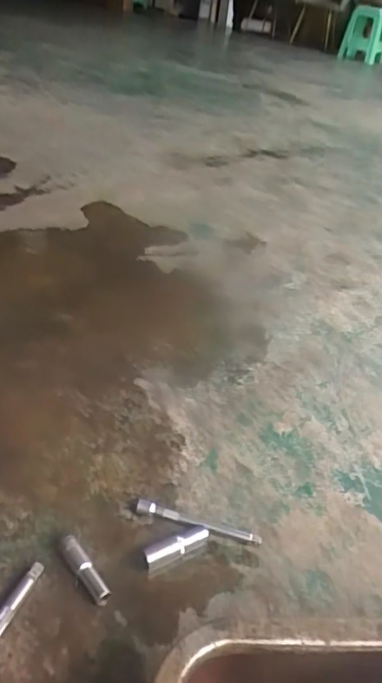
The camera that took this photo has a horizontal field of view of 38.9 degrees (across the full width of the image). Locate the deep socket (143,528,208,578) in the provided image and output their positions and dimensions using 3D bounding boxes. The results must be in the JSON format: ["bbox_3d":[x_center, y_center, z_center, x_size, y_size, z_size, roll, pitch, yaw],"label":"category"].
[{"bbox_3d":[-0.017,0.232,0.609,0.080,0.019,0.021,-19,41,-31],"label":"deep socket"}]

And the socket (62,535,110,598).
[{"bbox_3d":[-0.113,0.240,0.574,0.016,0.024,0.078,-23,43,-34],"label":"socket"}]

